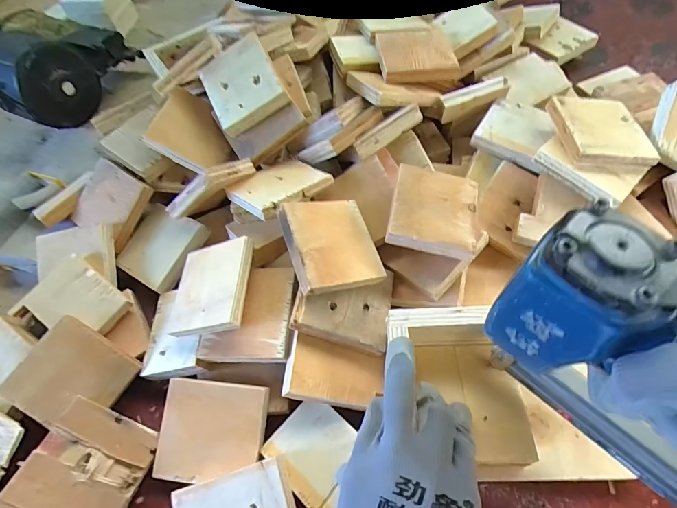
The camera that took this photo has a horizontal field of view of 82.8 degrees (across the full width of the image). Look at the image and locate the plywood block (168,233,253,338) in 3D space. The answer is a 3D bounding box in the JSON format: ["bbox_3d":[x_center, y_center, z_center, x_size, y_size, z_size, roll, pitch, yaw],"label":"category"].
[{"bbox_3d":[-0.127,0.033,0.378,0.082,0.017,0.091,-13,59,26],"label":"plywood block"}]

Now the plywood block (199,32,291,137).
[{"bbox_3d":[-0.113,-0.199,0.450,0.083,0.019,0.092,-28,78,9],"label":"plywood block"}]

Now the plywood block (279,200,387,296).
[{"bbox_3d":[-0.005,-0.010,0.373,0.086,0.013,0.091,-5,67,-31],"label":"plywood block"}]

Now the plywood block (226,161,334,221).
[{"bbox_3d":[-0.064,-0.074,0.421,0.093,0.014,0.081,-32,43,-27],"label":"plywood block"}]

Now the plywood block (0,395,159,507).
[{"bbox_3d":[-0.213,0.182,0.325,0.088,0.013,0.089,25,53,-1],"label":"plywood block"}]

